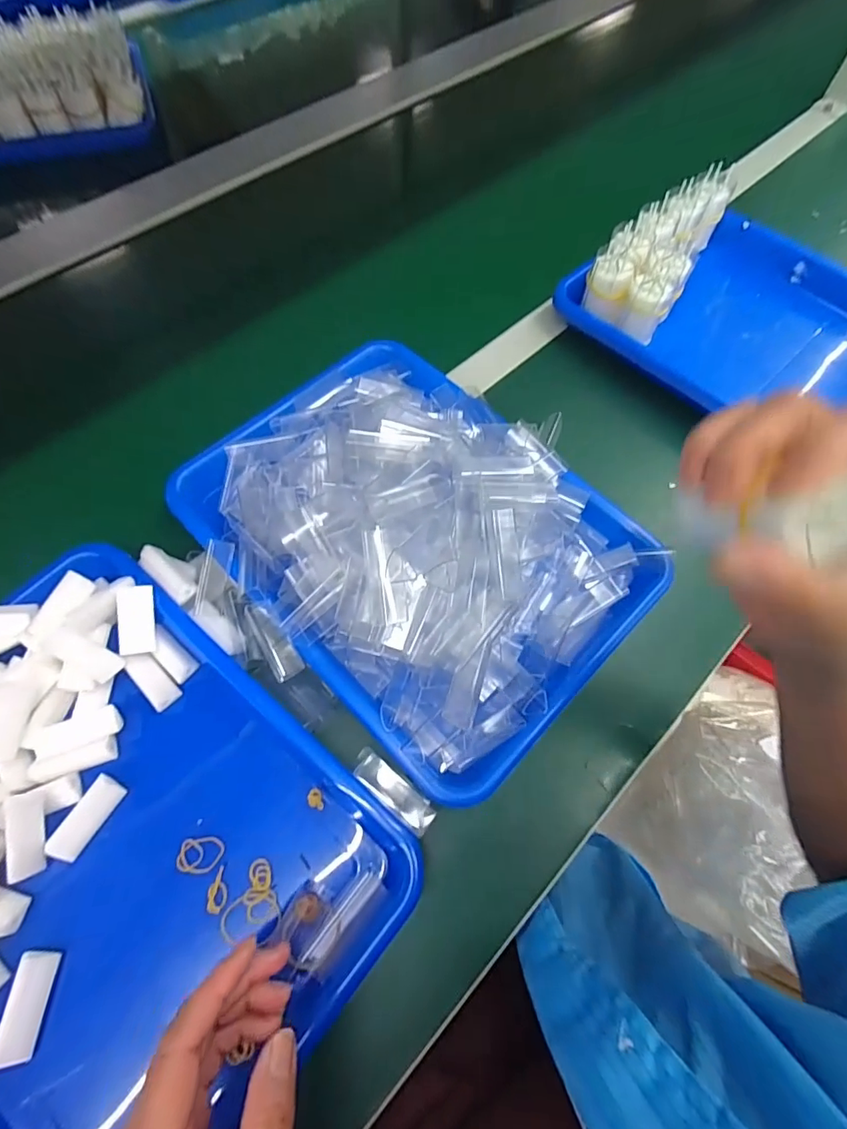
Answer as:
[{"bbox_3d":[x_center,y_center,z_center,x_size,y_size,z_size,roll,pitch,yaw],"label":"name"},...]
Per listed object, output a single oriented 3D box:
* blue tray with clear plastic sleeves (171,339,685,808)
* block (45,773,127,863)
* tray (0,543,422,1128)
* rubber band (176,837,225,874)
[{"bbox_3d":[-0.005,-0.036,0.356,0.245,0.068,0.329,-42,72,-17],"label":"blue tray with clear plastic sleeves"},{"bbox_3d":[-0.209,0.158,0.307,0.020,0.012,0.048,25,68,10],"label":"block"},{"bbox_3d":[-0.196,0.161,0.283,0.326,0.068,0.263,38,70,15],"label":"tray"},{"bbox_3d":[-0.136,0.177,0.300,0.026,0.004,0.019,-3,65,-2],"label":"rubber band"}]

